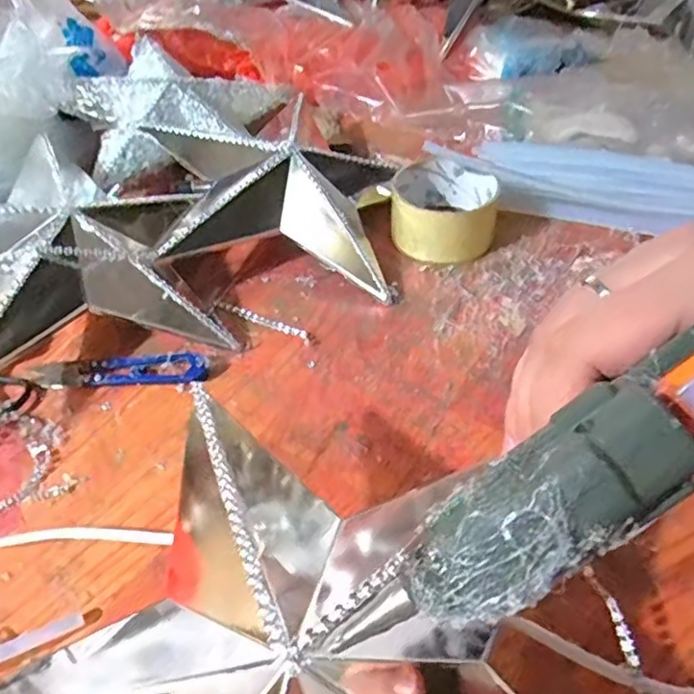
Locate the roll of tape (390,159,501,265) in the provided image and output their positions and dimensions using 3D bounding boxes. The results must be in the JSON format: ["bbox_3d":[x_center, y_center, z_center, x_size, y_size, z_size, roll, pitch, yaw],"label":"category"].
[{"bbox_3d":[0.075,-0.106,0.467,0.079,0.040,0.080,-1,47,2],"label":"roll of tape"}]

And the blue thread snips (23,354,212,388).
[{"bbox_3d":[-0.148,0.016,0.386,0.119,0.011,0.020,-1,47,2],"label":"blue thread snips"}]

